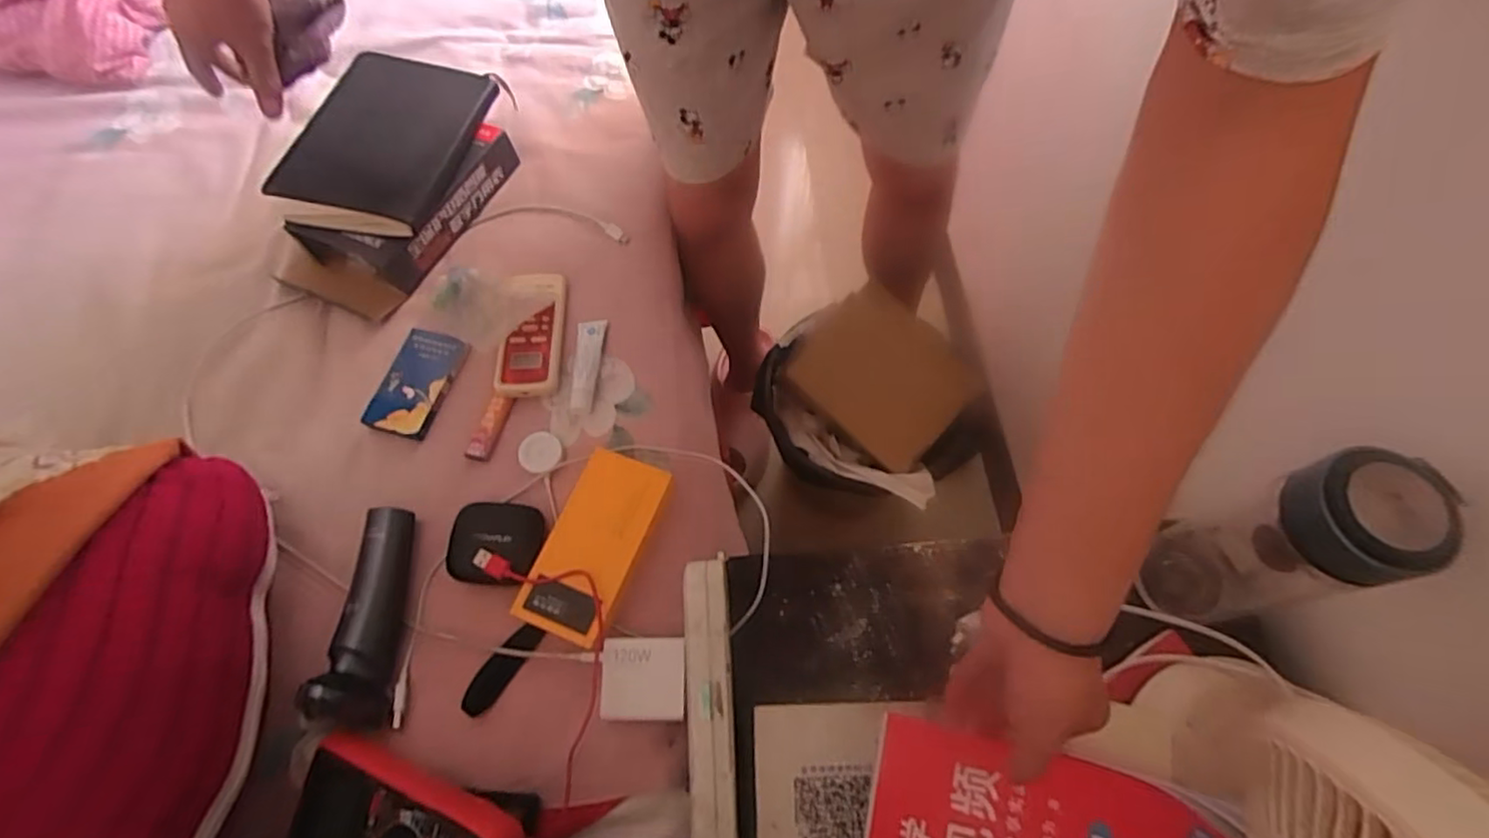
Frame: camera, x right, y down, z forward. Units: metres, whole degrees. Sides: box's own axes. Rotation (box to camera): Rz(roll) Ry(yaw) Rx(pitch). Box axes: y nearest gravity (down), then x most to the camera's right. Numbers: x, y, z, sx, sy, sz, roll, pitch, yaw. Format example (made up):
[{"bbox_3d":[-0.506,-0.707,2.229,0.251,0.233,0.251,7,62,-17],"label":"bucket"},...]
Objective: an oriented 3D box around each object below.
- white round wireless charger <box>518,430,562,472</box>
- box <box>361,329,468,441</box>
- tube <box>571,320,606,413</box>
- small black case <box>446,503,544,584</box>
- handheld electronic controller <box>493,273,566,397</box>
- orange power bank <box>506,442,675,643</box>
[{"bbox_3d":[-0.177,0.028,0.578,0.036,0.006,0.035,0,66,0],"label":"white round wireless charger"},{"bbox_3d":[-0.296,-0.032,0.607,0.057,0.020,0.101,14,66,6],"label":"box"},{"bbox_3d":[-0.144,-0.049,0.608,0.024,0.010,0.095,4,66,1],"label":"tube"},{"bbox_3d":[-0.199,0.100,0.540,0.075,0.030,0.064,9,66,4],"label":"small black case"},{"bbox_3d":[-0.196,-0.080,0.617,0.055,0.023,0.127,-3,66,-2],"label":"handheld electronic controller"},{"bbox_3d":[-0.116,0.099,0.530,0.076,0.033,0.142,20,67,8],"label":"orange power bank"}]

